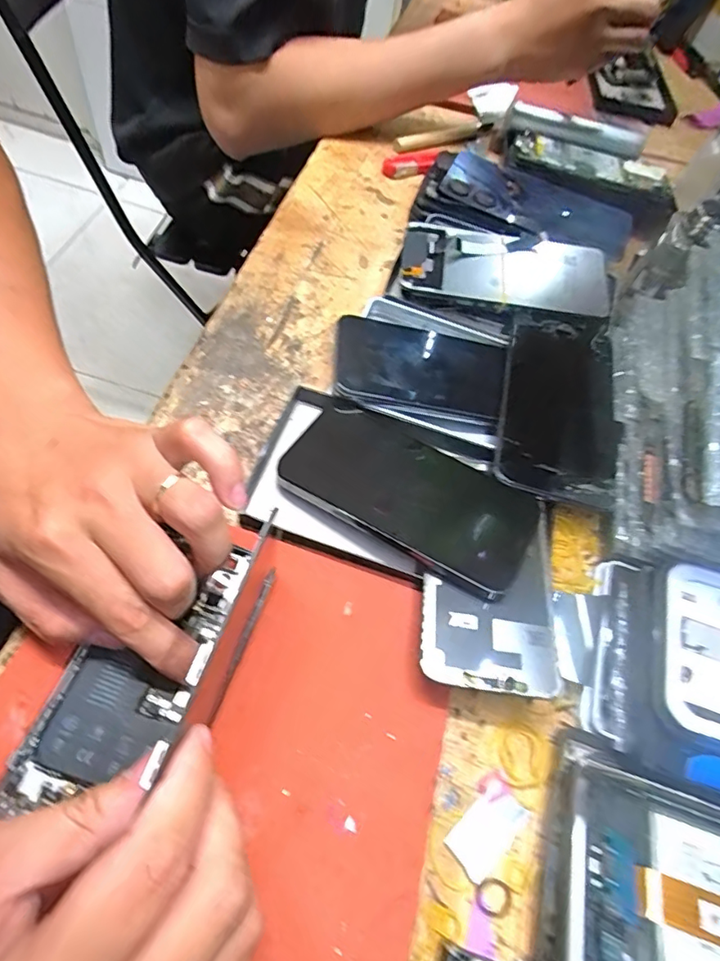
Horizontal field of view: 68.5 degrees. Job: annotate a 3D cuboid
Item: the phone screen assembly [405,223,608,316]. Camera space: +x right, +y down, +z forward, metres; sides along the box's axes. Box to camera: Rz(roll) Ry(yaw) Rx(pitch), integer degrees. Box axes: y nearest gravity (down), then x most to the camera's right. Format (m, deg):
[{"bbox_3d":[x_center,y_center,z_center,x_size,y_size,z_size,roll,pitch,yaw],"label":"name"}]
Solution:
[{"bbox_3d":[0.112,-0.165,0.413,0.157,0.009,0.069,8,70,2],"label":"phone screen assembly"}]

